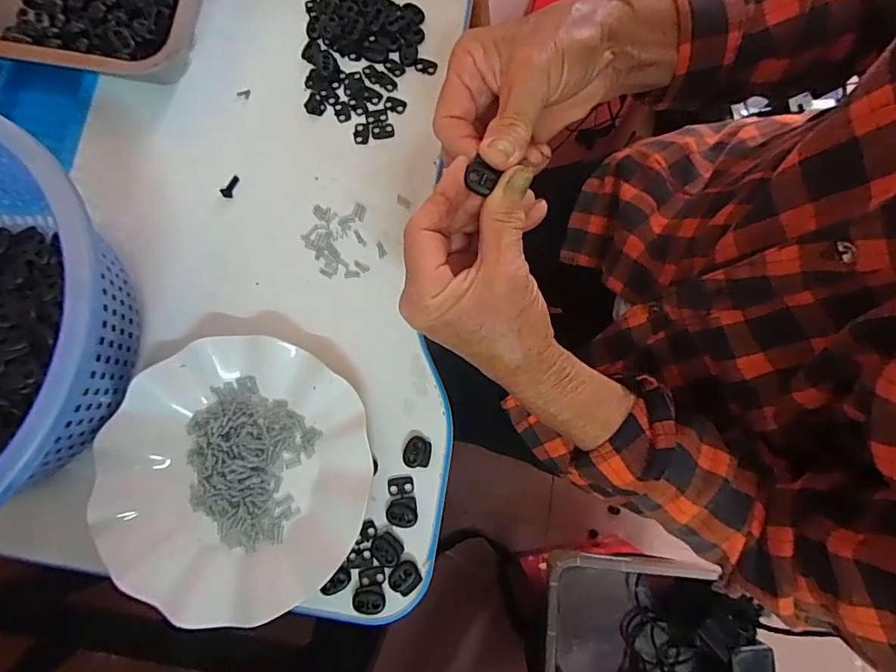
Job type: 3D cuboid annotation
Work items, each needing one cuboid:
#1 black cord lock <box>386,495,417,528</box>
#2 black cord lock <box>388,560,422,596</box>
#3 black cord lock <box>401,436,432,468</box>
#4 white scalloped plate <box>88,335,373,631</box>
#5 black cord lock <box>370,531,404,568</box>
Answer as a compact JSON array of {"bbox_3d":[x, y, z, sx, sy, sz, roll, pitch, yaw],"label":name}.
[{"bbox_3d":[-0.032,0.121,0.333,0.021,0.004,0.019,-9,79,-1],"label":"black cord lock"},{"bbox_3d":[-0.029,0.162,0.324,0.020,0.004,0.020,37,82,8],"label":"black cord lock"},{"bbox_3d":[-0.022,0.081,0.339,0.020,0.008,0.021,5,79,2],"label":"black cord lock"},{"bbox_3d":[-0.144,0.094,0.330,0.176,0.023,0.177,-1,79,1],"label":"white scalloped plate"},{"bbox_3d":[-0.042,0.145,0.328,0.021,0.004,0.019,38,82,8],"label":"black cord lock"}]

